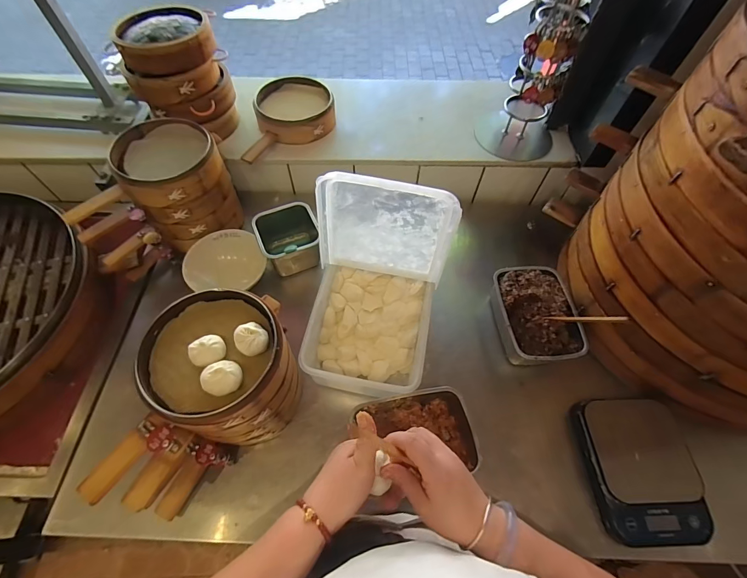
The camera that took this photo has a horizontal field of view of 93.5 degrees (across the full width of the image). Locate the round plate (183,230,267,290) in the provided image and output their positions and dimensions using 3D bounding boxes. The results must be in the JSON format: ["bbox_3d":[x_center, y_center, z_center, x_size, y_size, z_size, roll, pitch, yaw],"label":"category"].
[{"bbox_3d":[-0.292,-0.060,0.697,0.144,0.023,0.142,10,59,-16],"label":"round plate"}]

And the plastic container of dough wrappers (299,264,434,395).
[{"bbox_3d":[-0.006,0.070,0.626,0.193,0.083,0.222,9,60,4],"label":"plastic container of dough wrappers"}]

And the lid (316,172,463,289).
[{"bbox_3d":[0.018,-0.086,0.548,0.203,0.202,0.032,12,60,6],"label":"lid"}]

